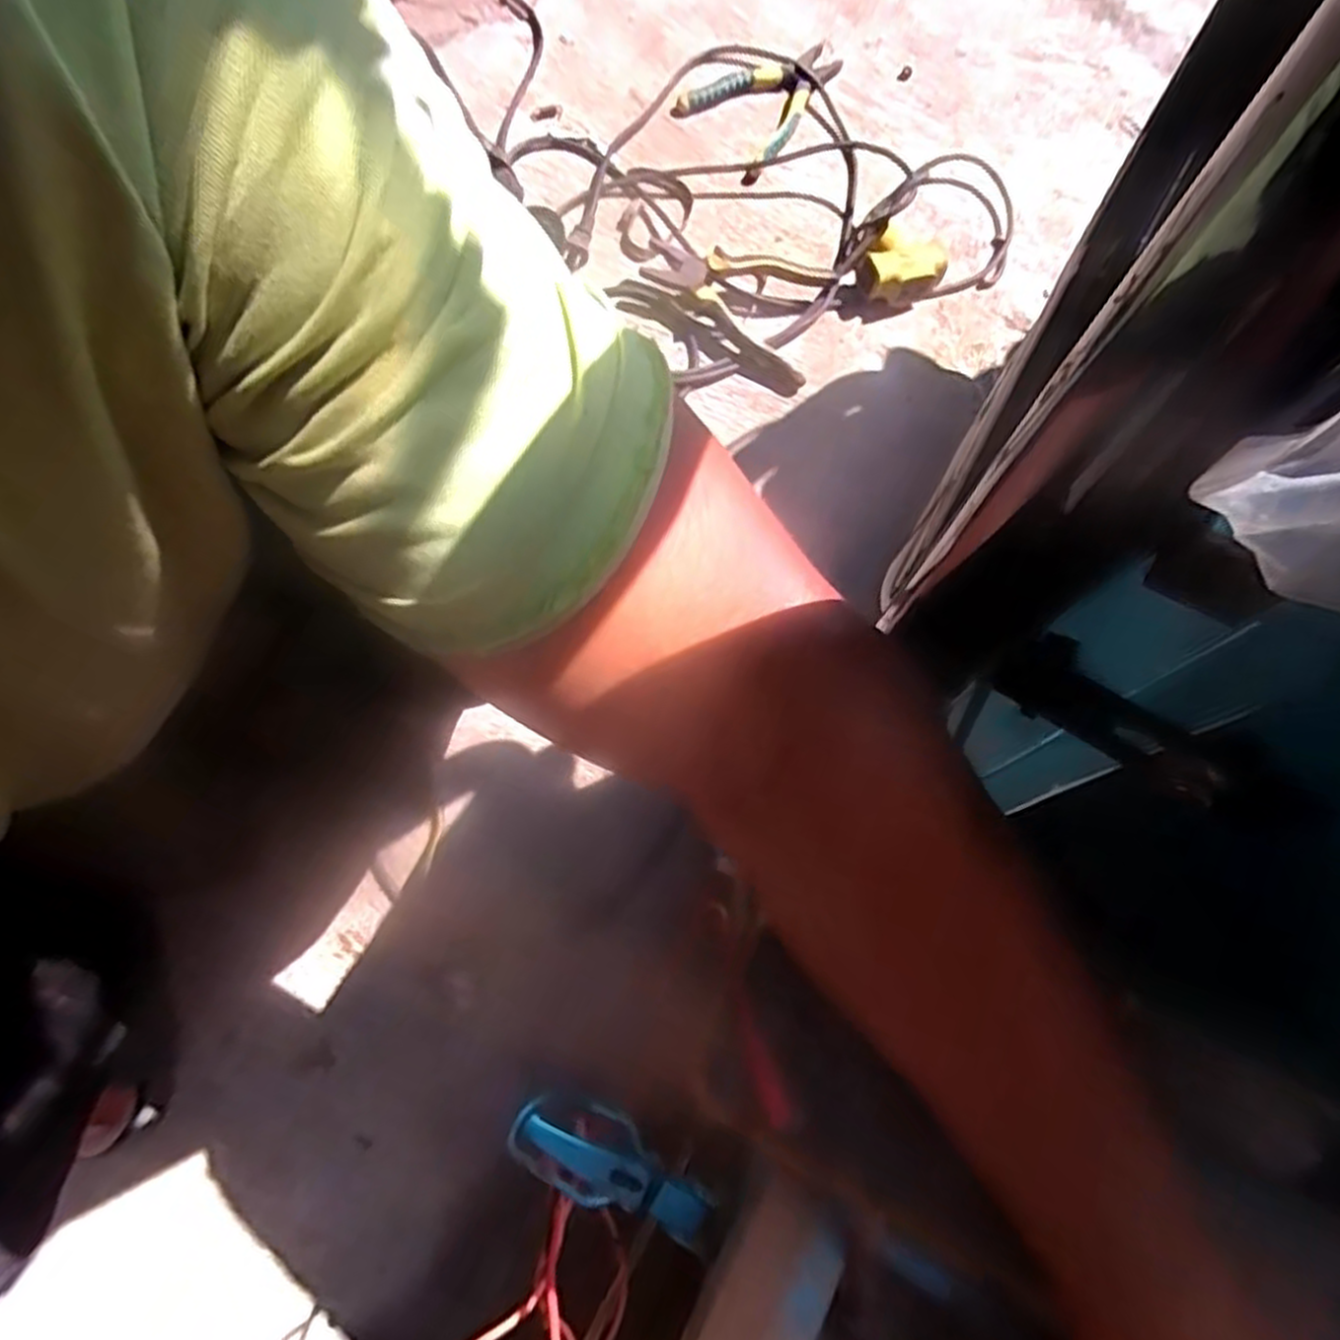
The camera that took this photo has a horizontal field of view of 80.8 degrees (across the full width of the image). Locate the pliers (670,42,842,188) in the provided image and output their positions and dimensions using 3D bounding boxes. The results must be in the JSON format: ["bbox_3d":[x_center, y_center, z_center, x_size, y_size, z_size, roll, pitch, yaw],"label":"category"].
[{"bbox_3d":[0.106,-0.607,0.844,0.181,0.027,0.119,-39,76,-12],"label":"pliers"}]

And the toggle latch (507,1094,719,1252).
[{"bbox_3d":[-0.026,0.230,0.362,0.112,0.019,0.038,37,74,-13],"label":"toggle latch"}]

